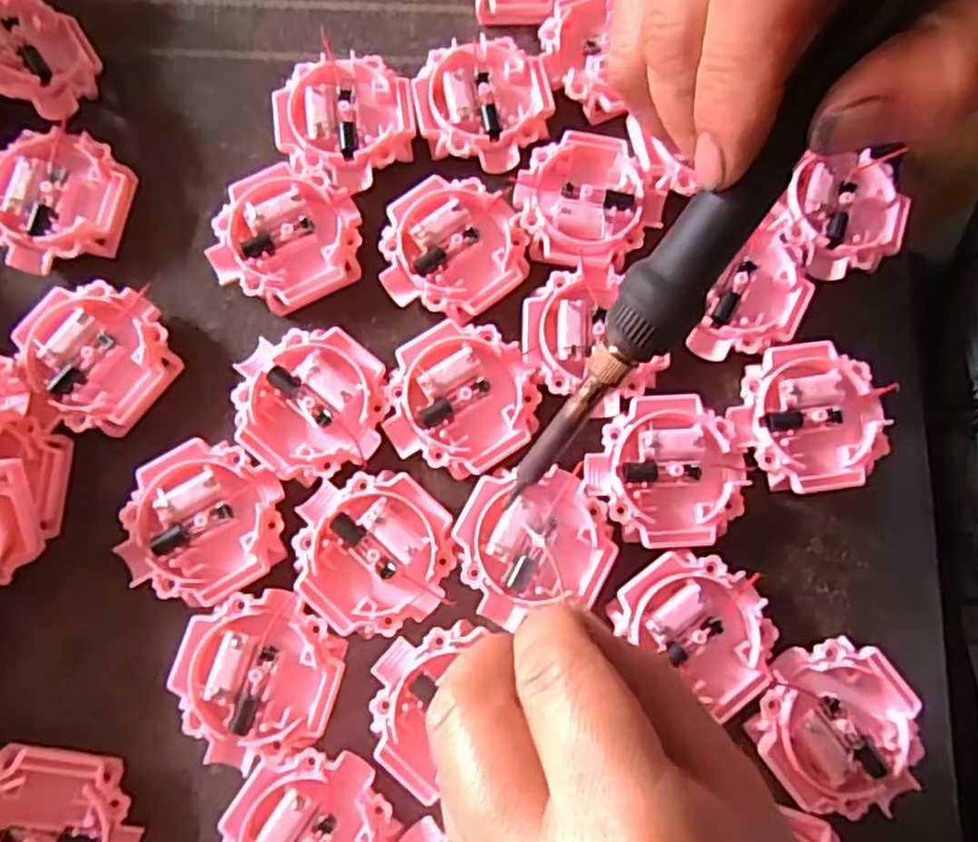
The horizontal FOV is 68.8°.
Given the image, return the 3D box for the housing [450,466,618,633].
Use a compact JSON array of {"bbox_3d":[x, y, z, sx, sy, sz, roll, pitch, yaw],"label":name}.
[{"bbox_3d":[0.015,0.041,0.243,0.049,0.015,0.048,0,76,-1],"label":"housing"}]

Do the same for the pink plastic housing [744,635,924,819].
[{"bbox_3d":[0.114,0.100,0.234,0.051,0.010,0.053,0,79,-1],"label":"pink plastic housing"}]

